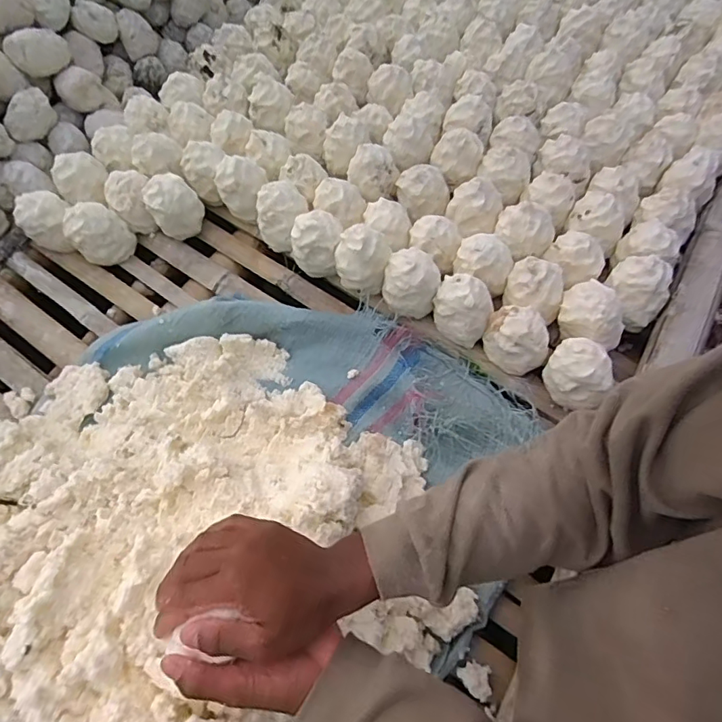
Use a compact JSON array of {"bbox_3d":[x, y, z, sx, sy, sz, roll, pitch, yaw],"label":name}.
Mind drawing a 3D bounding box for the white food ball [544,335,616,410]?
[{"bbox_3d":[0.305,0.017,0.691,0.083,0.084,0.068,27,67,15],"label":"white food ball"}]

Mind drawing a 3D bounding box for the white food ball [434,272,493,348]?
[{"bbox_3d":[0.153,-0.080,0.741,0.087,0.081,0.075,23,66,13],"label":"white food ball"}]

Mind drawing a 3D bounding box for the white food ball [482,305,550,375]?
[{"bbox_3d":[0.230,-0.035,0.725,0.082,0.078,0.090,-1,63,1],"label":"white food ball"}]

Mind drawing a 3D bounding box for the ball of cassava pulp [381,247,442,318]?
[{"bbox_3d":[0.077,-0.127,0.749,0.087,0.071,0.068,6,63,5],"label":"ball of cassava pulp"}]

